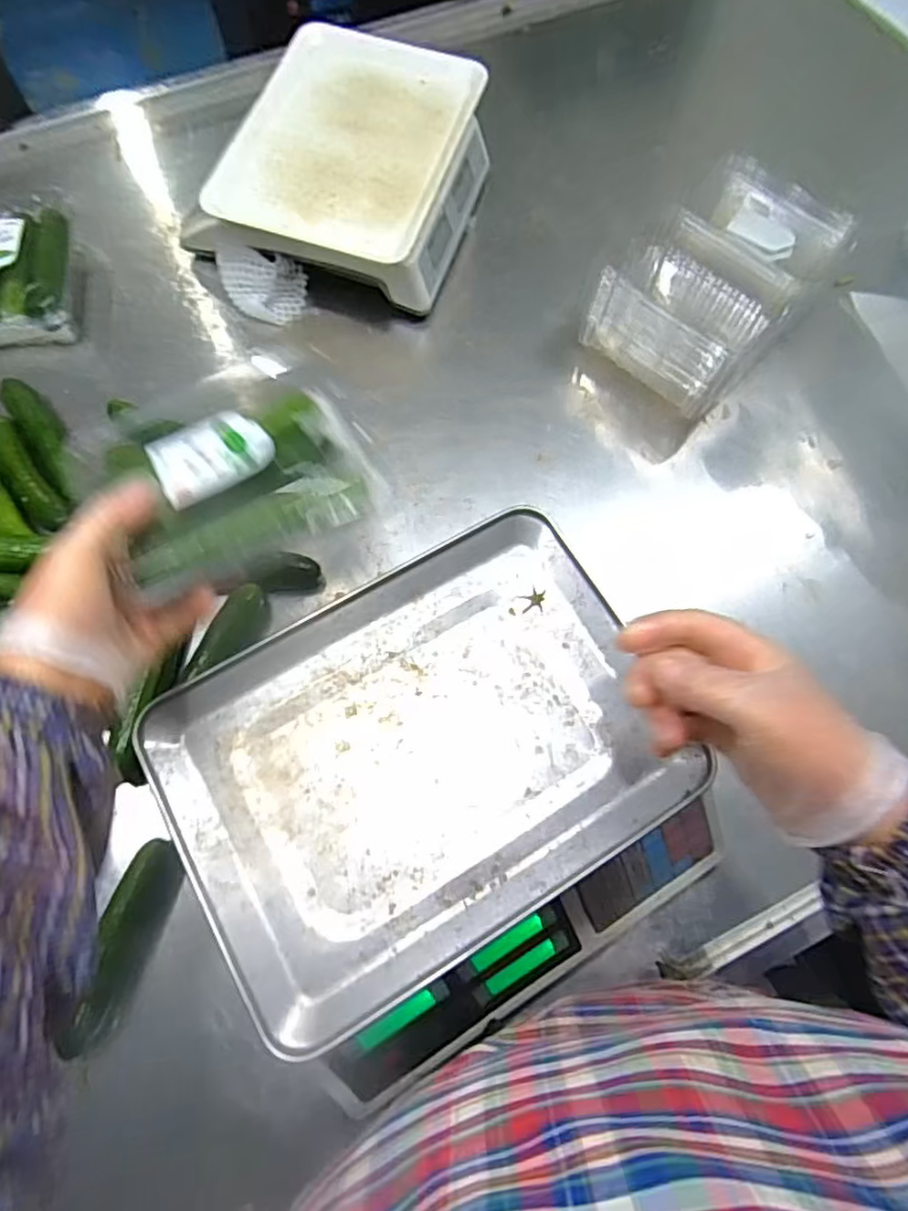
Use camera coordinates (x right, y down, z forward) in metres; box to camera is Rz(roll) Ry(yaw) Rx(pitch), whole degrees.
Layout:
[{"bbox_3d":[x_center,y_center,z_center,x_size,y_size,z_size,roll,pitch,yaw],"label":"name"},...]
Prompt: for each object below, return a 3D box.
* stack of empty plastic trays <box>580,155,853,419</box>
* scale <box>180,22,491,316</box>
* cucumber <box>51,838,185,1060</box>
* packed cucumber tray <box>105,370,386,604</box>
[{"bbox_3d":[0.261,-0.328,0.651,0.164,0.095,0.262,38,75,11],"label":"stack of empty plastic trays"},{"bbox_3d":[-0.118,-0.464,0.690,0.272,0.101,0.272,18,72,5],"label":"scale"},{"bbox_3d":[-0.243,0.250,0.480,0.031,0.034,0.141,17,72,4],"label":"cucumber"},{"bbox_3d":[-0.126,-0.083,0.385,0.143,0.035,0.119,-20,73,-8],"label":"packed cucumber tray"}]

